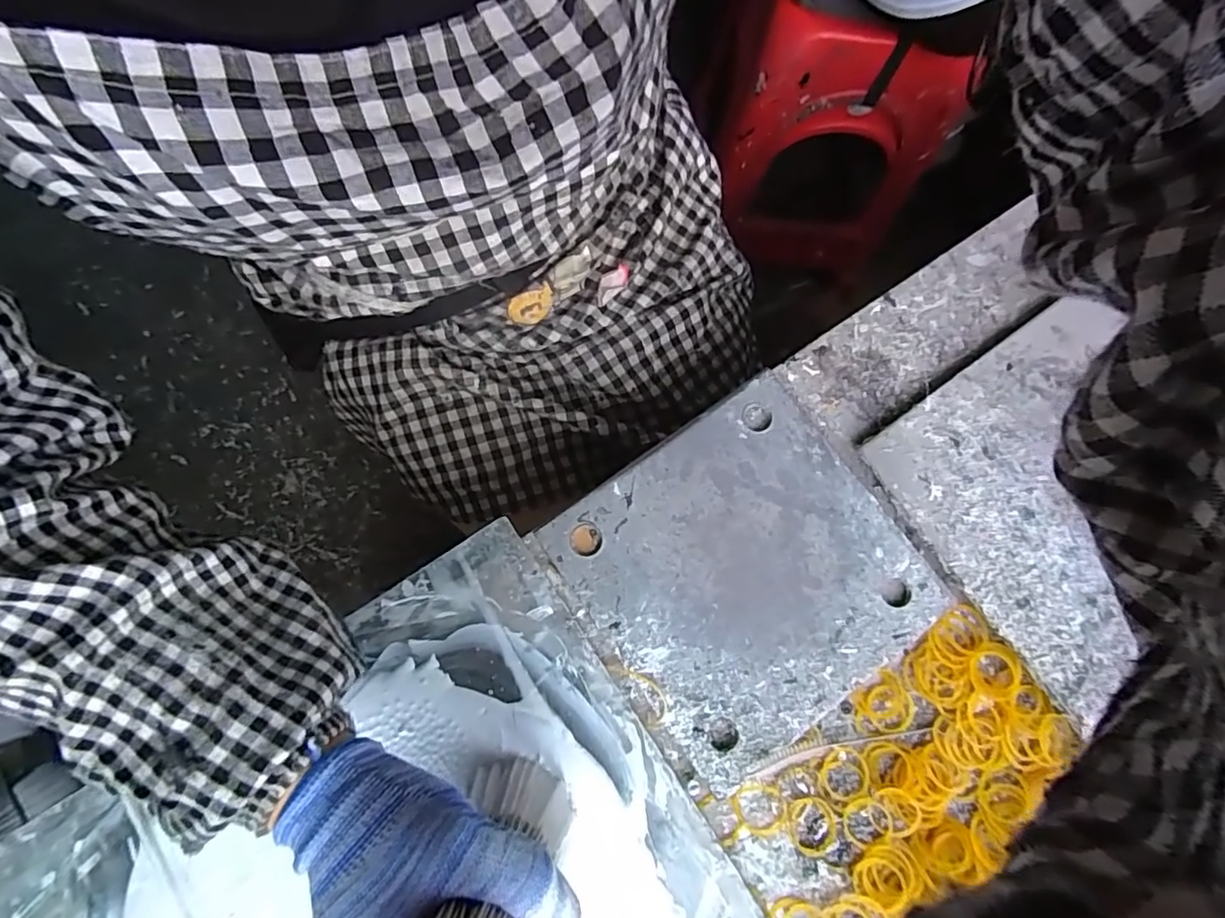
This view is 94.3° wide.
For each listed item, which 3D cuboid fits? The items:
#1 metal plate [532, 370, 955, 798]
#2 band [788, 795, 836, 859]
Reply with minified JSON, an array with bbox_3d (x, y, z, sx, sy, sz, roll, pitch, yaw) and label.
[{"bbox_3d":[0.081,0.070,0.357,0.190,0.004,0.189,-35,81,-9],"label":"metal plate"},{"bbox_3d":[0.117,0.215,0.330,0.028,0.004,0.032,2,77,-1],"label":"band"}]

